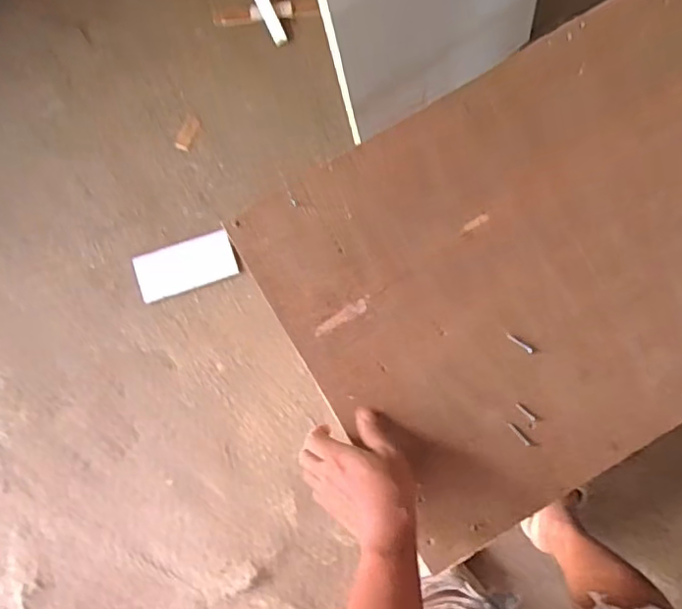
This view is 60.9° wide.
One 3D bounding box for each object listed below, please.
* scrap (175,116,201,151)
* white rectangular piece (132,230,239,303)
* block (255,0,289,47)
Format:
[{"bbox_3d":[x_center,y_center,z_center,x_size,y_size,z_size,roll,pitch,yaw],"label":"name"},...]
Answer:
[{"bbox_3d":[-0.343,-0.384,1.301,0.036,0.019,0.086,18,85,2],"label":"scrap"},{"bbox_3d":[-0.336,-0.082,1.253,0.211,0.026,0.099,-18,82,1],"label":"white rectangular piece"},{"bbox_3d":[-0.162,-0.661,1.326,0.033,0.017,0.141,-26,85,-2],"label":"block"}]

